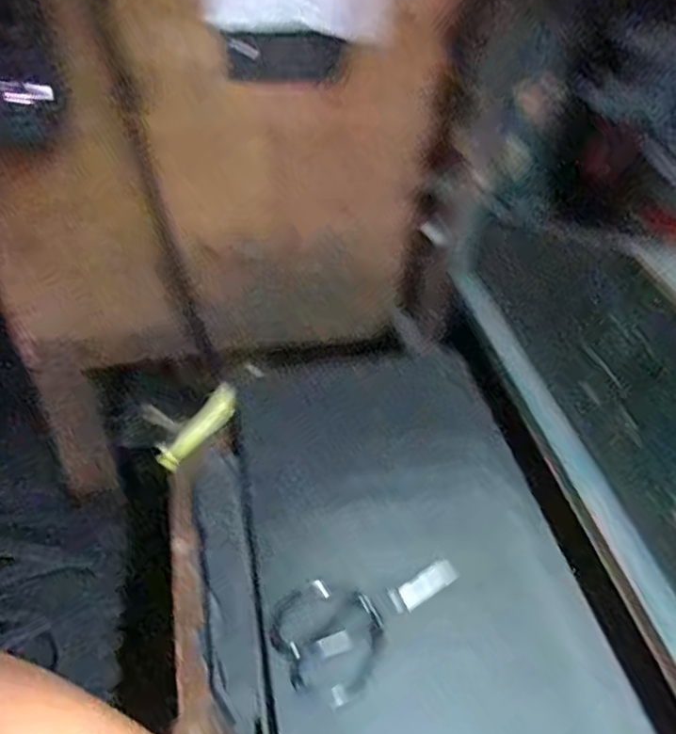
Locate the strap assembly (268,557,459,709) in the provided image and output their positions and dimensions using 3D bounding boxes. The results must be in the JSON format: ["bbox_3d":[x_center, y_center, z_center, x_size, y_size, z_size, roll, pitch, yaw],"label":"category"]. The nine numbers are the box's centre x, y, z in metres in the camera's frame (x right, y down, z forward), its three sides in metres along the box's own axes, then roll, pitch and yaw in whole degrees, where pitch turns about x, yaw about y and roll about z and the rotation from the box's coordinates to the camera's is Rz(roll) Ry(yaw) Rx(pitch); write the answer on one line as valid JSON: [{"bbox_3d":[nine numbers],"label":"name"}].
[{"bbox_3d":[0.021,0.227,0.617,0.103,0.018,0.183,33,51,30],"label":"strap assembly"}]

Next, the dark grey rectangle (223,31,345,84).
[{"bbox_3d":[-0.074,-0.428,0.887,0.165,0.077,0.006,-11,62,-20],"label":"dark grey rectangle"}]

